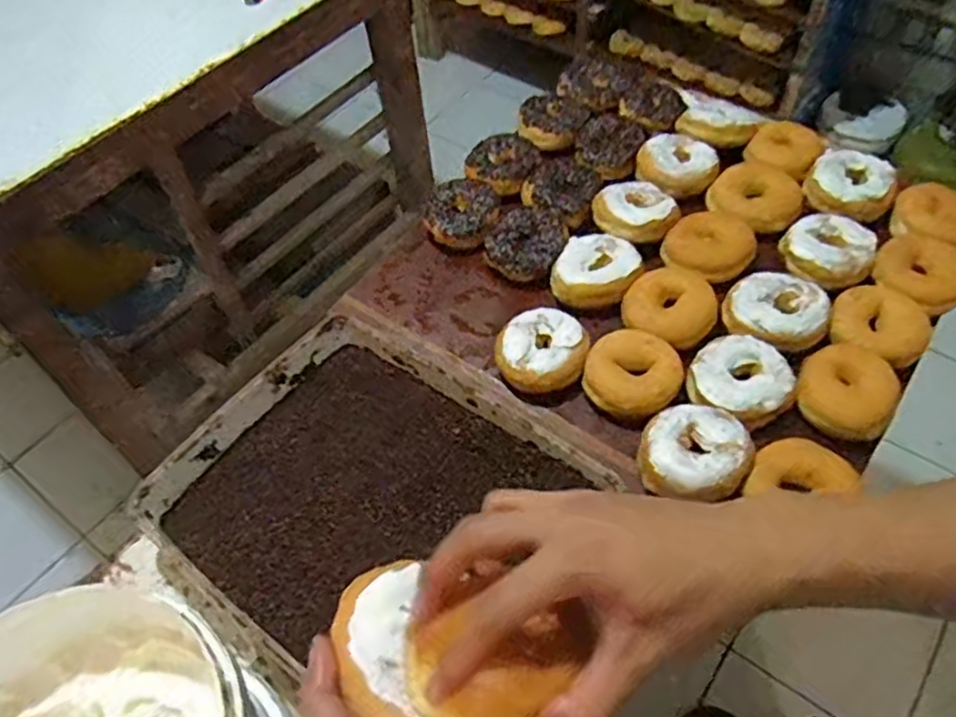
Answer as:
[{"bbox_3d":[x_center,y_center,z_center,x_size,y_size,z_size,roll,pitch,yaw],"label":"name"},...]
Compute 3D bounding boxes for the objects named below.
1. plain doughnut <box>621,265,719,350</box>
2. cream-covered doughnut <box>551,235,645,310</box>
[{"bbox_3d":[0.207,-0.061,0.766,0.097,0.039,0.099,-2,53,3],"label":"plain doughnut"},{"bbox_3d":[0.132,-0.099,0.803,0.091,0.027,0.088,-2,53,3],"label":"cream-covered doughnut"}]

